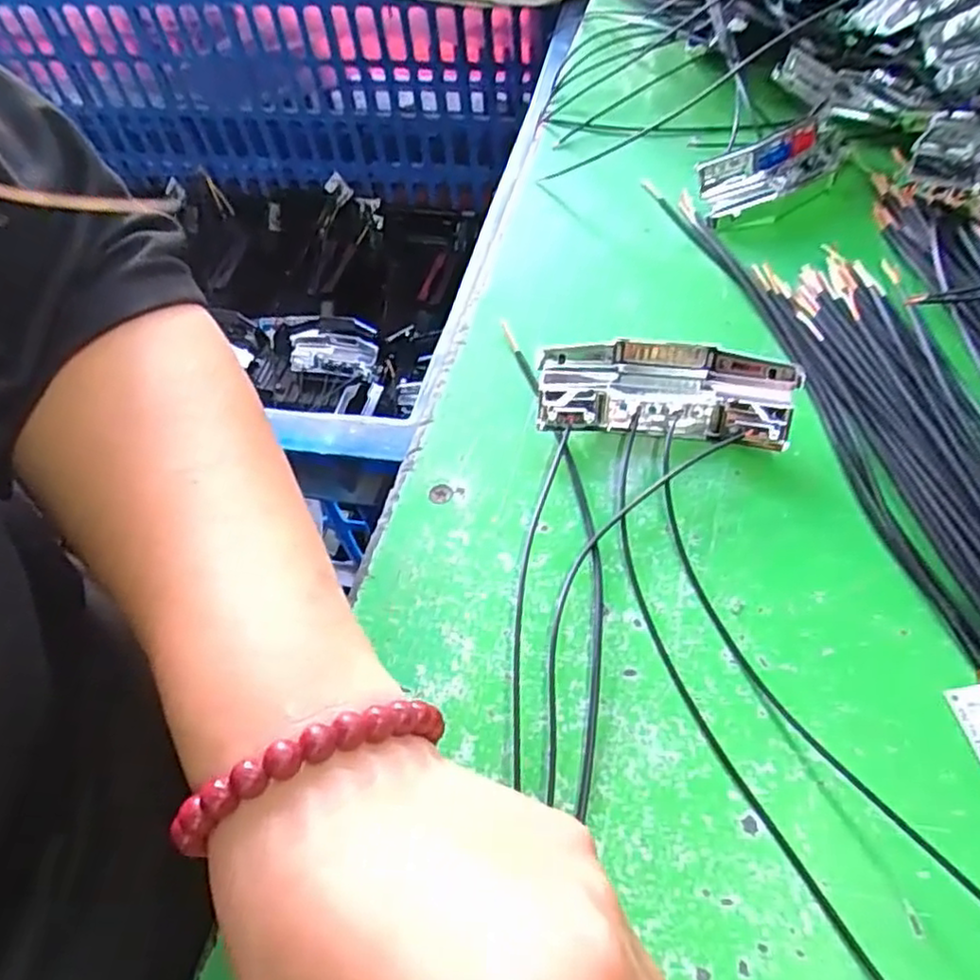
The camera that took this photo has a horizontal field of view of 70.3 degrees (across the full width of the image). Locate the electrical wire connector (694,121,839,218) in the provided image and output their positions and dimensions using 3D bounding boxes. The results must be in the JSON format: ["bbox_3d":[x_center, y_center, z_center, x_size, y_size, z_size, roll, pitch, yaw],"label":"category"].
[{"bbox_3d":[0.145,-0.161,0.348,0.083,0.029,0.023,-26,57,-12],"label":"electrical wire connector"}]

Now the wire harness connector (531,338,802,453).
[{"bbox_3d":[0.069,-0.038,0.280,0.095,0.023,0.037,6,56,9],"label":"wire harness connector"}]

